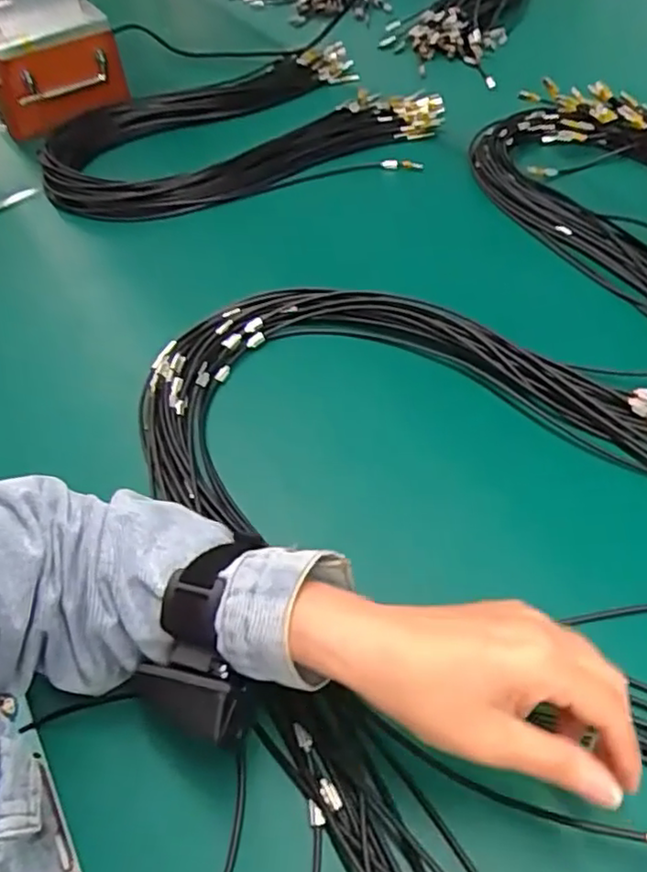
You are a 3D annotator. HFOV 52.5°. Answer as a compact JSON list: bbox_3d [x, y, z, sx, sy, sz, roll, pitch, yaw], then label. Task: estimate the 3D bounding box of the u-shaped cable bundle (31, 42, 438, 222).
[{"bbox_3d":[-0.107,-0.419,0.852,0.483,0.025,0.339,-11,50,-4],"label":"u-shaped cable bundle"}]

